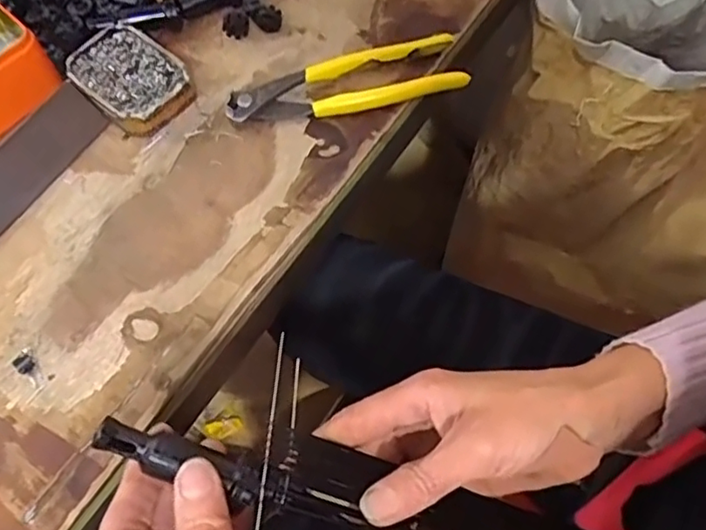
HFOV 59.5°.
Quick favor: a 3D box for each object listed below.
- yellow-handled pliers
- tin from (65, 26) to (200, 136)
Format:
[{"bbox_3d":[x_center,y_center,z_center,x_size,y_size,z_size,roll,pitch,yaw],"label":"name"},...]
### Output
[{"bbox_3d":[-0.006,-0.124,0.431,0.162,0.027,0.044,-11,63,-2],"label":"yellow-handled pliers"},{"bbox_3d":[-0.158,-0.132,0.441,0.089,0.019,0.061,35,70,19],"label":"tin"}]

